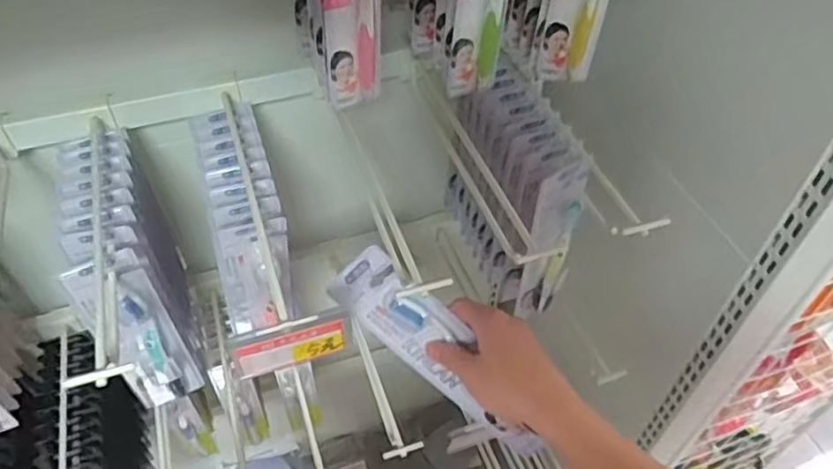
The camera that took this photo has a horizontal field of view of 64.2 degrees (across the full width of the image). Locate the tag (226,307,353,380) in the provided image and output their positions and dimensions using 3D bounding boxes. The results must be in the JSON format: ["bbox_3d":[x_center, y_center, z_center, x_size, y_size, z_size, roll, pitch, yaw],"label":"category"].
[{"bbox_3d":[-0.080,0.071,0.434,0.078,0.041,0.008,-14,40,-20],"label":"tag"}]

